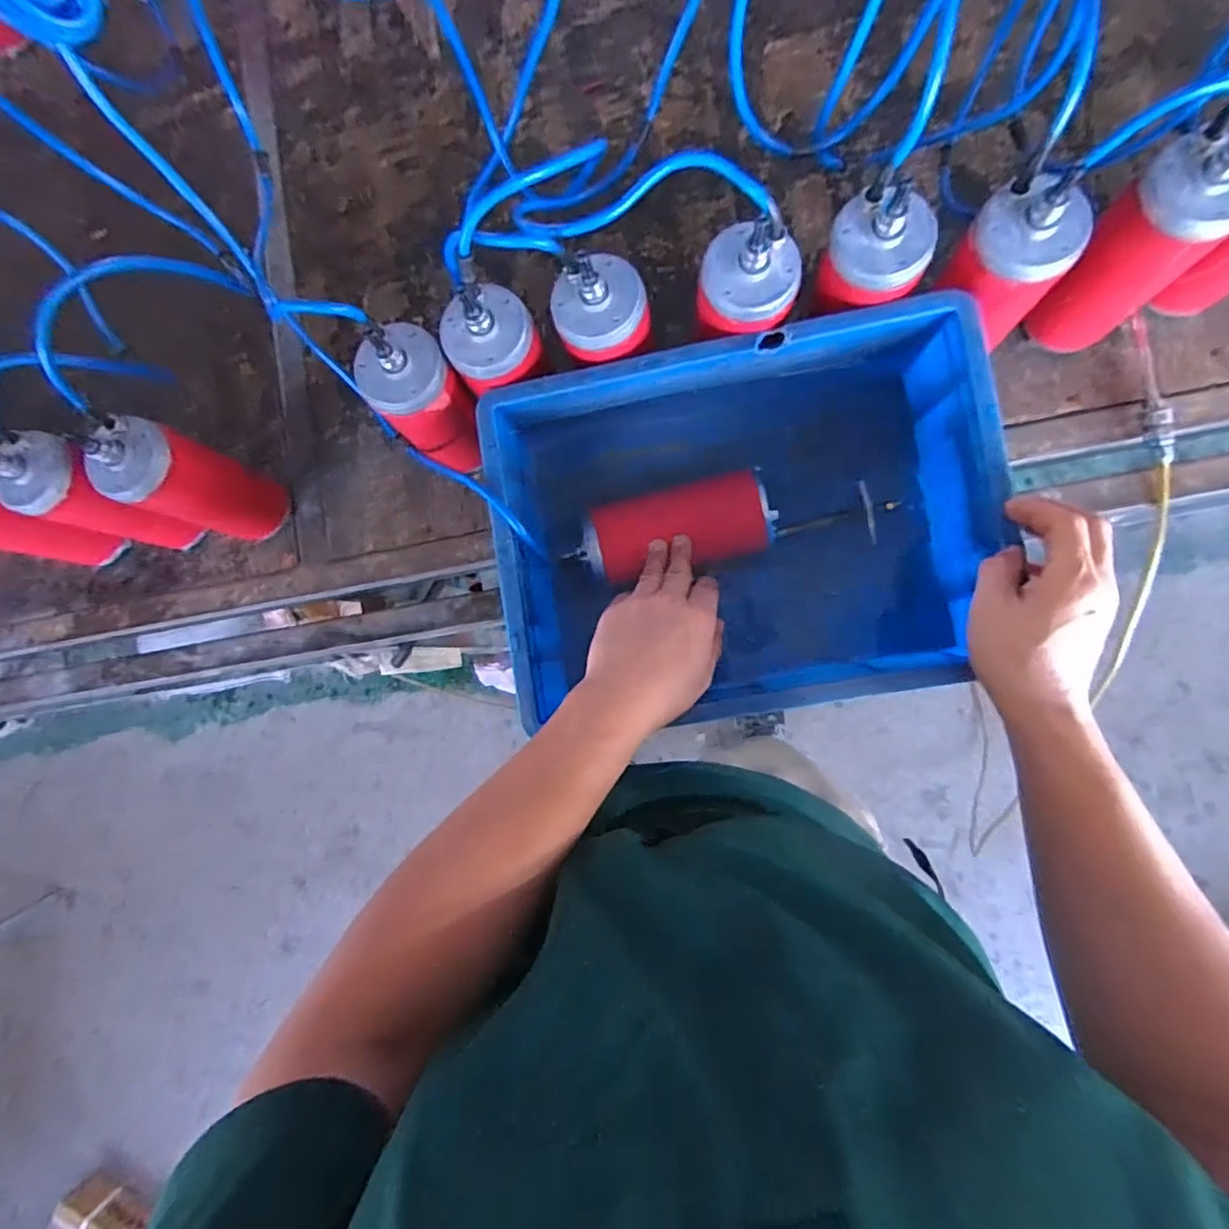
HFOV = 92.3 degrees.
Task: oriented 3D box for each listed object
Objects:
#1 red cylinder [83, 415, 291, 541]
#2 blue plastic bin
[{"bbox_3d":[-0.407,-0.126,0.587,0.063,0.183,0.079,25,90,9],"label":"red cylinder"},{"bbox_3d":[0.107,-0.075,0.526,0.394,0.134,0.288,-8,89,8],"label":"blue plastic bin"}]

